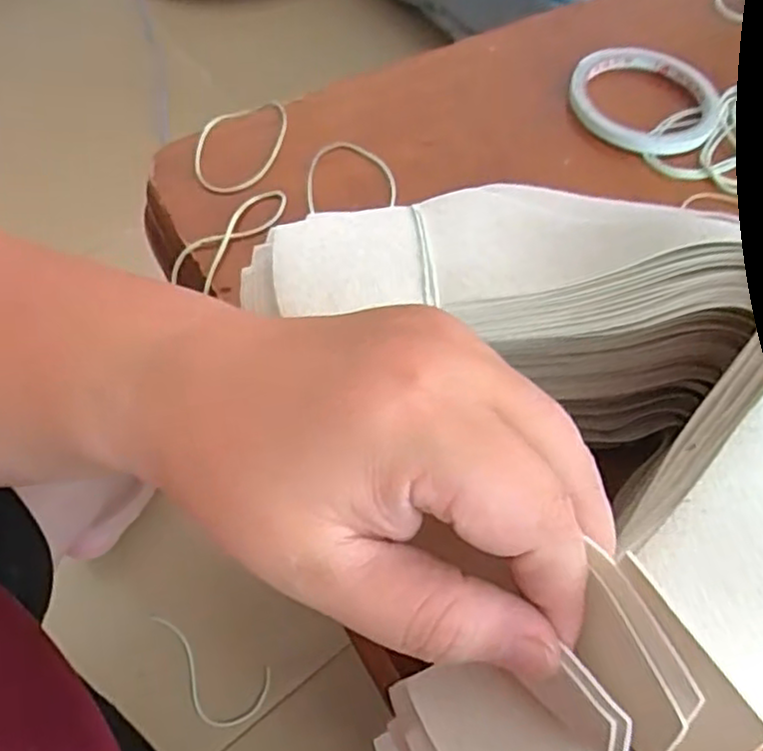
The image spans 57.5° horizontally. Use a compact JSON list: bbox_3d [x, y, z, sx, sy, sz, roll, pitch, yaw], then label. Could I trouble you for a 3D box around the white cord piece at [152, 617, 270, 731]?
[{"bbox_3d":[-0.175,0.288,0.666,0.133,0.005,0.065,20,61,9],"label":"white cord piece"}]

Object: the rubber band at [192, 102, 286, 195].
[{"bbox_3d":[-0.083,-0.137,0.409,0.046,0.008,0.079,9,57,4],"label":"rubber band"}]

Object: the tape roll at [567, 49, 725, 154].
[{"bbox_3d":[0.166,-0.175,0.440,0.092,0.009,0.096,1,60,-1],"label":"tape roll"}]

